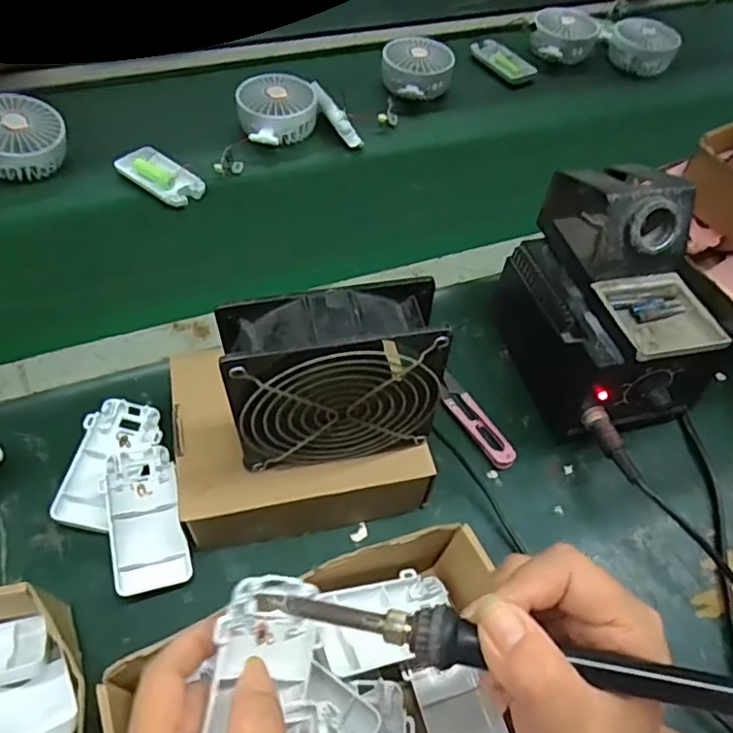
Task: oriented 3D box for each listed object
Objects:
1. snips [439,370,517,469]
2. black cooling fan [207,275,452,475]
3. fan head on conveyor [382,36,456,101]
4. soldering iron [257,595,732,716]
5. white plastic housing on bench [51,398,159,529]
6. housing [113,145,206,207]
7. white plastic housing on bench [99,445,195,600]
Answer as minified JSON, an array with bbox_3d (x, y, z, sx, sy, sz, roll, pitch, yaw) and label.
[{"bbox_3d":[0.083,0.040,0.480,0.024,0.011,0.094,-22,59,-20],"label":"snips"},{"bbox_3d":[-0.018,0.009,0.356,0.118,0.111,0.045,-7,55,-10],"label":"black cooling fan"},{"bbox_3d":[0.064,-0.367,0.770,0.089,0.051,0.073,7,54,0],"label":"fan head on conveyor"},{"bbox_3d":[0.060,0.110,0.232,0.209,0.015,0.018,8,54,11],"label":"soldering iron"},{"bbox_3d":[-0.178,0.066,0.430,0.049,0.018,0.095,7,54,0],"label":"white plastic housing on bench"},{"bbox_3d":[-0.209,-0.195,0.626,0.091,0.011,0.049,32,58,17],"label":"housing"},{"bbox_3d":[-0.145,0.101,0.405,0.046,0.025,0.094,-15,57,-15],"label":"white plastic housing on bench"}]

